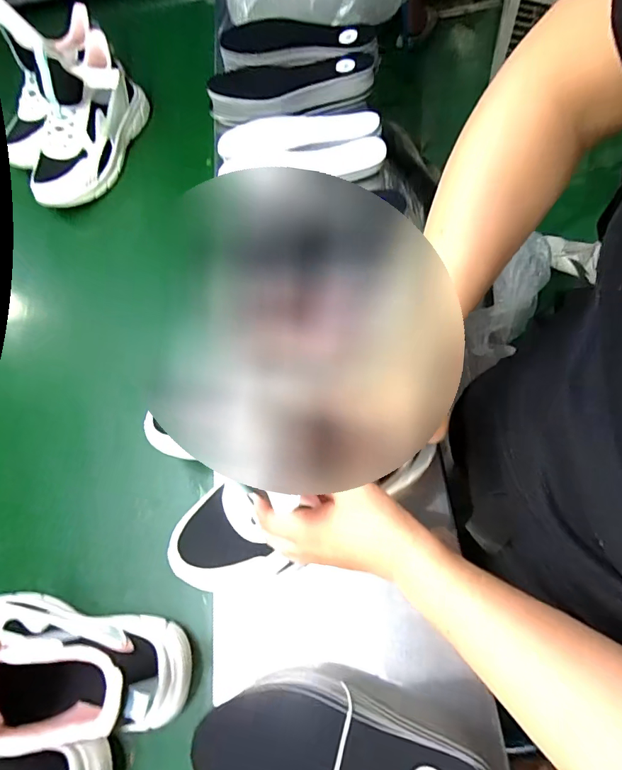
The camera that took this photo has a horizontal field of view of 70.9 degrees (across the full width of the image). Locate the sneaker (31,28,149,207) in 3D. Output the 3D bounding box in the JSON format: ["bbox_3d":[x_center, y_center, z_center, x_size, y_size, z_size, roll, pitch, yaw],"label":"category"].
[{"bbox_3d":[-0.346,-0.407,0.658,0.101,0.123,0.254,10,70,5],"label":"sneaker"}]

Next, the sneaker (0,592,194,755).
[{"bbox_3d":[-0.242,0.239,0.372,0.257,0.139,0.082,7,70,3],"label":"sneaker"}]

